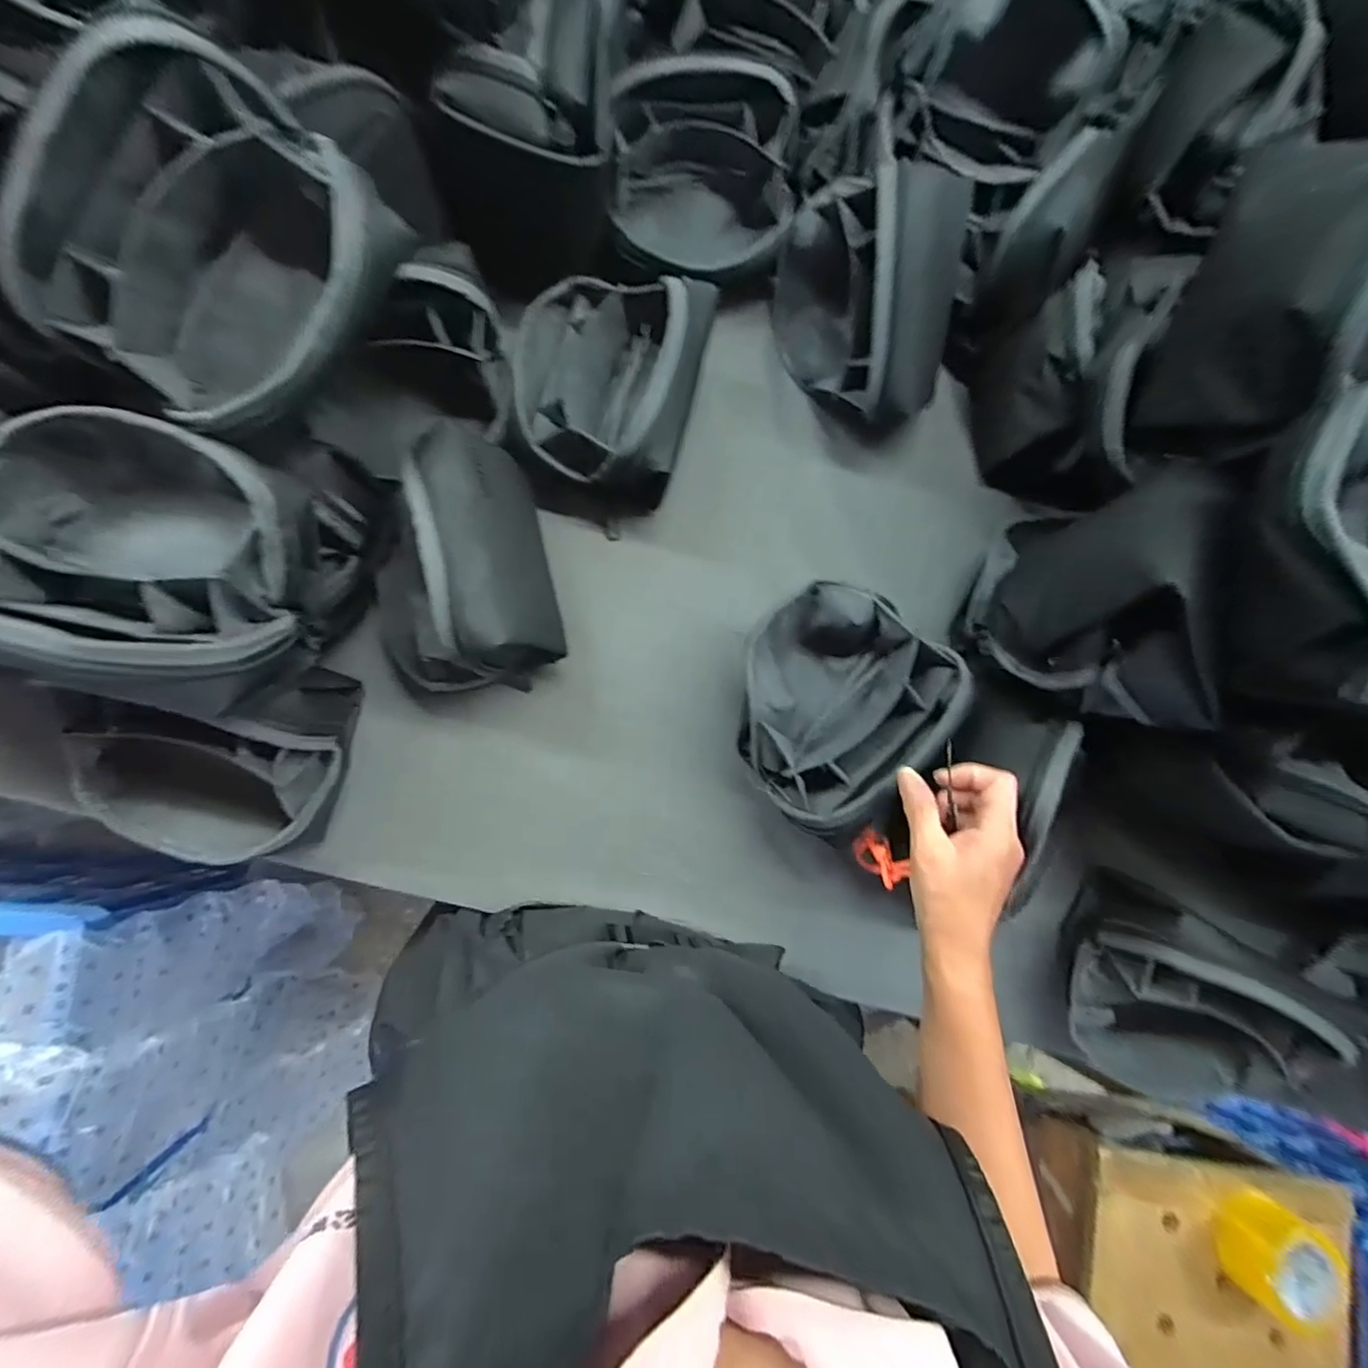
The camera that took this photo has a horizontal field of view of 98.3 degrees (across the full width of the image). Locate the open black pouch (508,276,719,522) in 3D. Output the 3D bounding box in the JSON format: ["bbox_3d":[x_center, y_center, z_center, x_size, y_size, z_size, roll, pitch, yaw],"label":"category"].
[{"bbox_3d":[-0.065,-0.237,0.477,0.138,0.117,0.179,14,81,-4],"label":"open black pouch"}]

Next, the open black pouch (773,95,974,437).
[{"bbox_3d":[0.164,-0.313,0.488,0.118,0.154,0.182,-12,84,-7],"label":"open black pouch"}]

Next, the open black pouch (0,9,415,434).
[{"bbox_3d":[-0.247,-0.227,0.323,0.143,0.090,0.163,31,101,-12],"label":"open black pouch"}]

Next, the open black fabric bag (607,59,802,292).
[{"bbox_3d":[0.018,-0.423,0.508,0.157,0.087,0.143,-1,83,-6],"label":"open black fabric bag"}]

